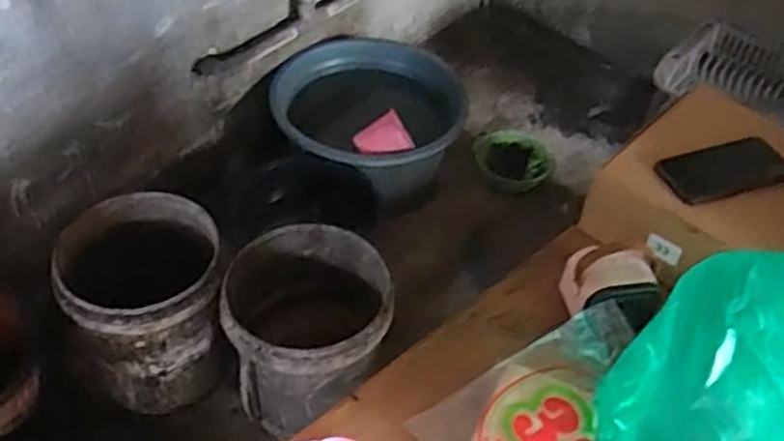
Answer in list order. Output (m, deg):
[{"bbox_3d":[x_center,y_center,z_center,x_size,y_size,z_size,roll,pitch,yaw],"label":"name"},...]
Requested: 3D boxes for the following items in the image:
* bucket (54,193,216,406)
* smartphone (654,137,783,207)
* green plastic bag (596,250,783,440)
[{"bbox_3d":[-0.495,0.163,1.601,0.300,0.329,0.308,2,47,-2],"label":"bucket"},{"bbox_3d":[0.409,-0.060,0.956,0.147,0.015,0.072,-14,63,-8],"label":"smartphone"},{"bbox_3d":[0.320,0.162,0.696,0.180,0.172,0.222,-35,58,-30],"label":"green plastic bag"}]

